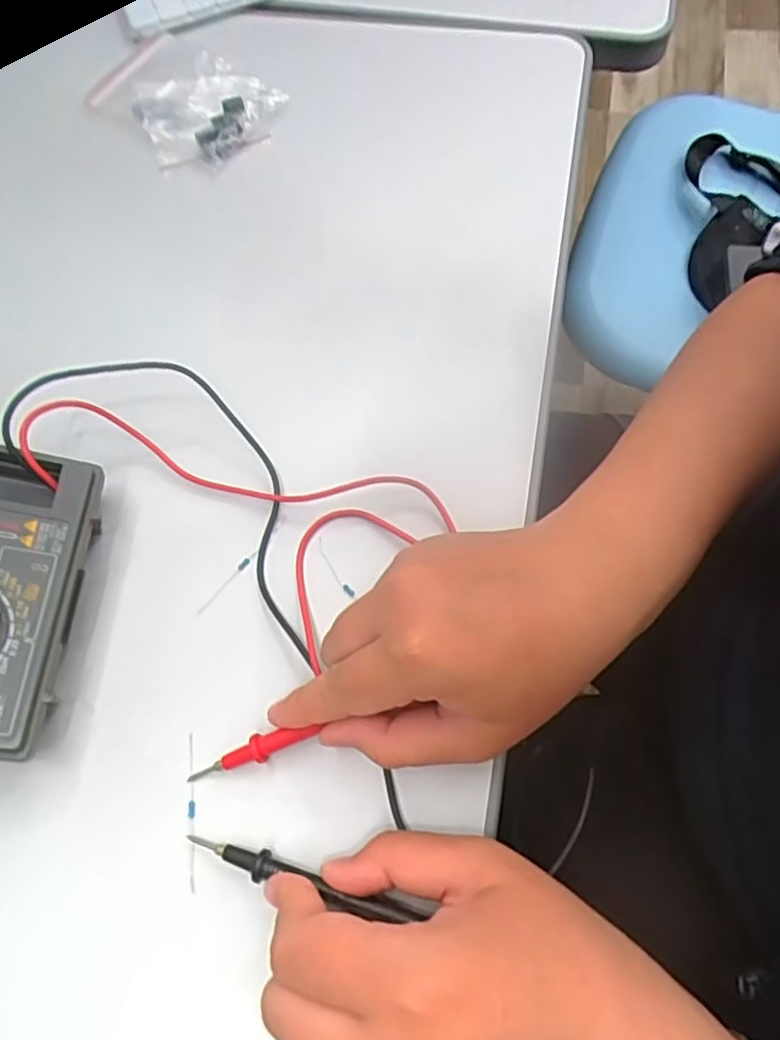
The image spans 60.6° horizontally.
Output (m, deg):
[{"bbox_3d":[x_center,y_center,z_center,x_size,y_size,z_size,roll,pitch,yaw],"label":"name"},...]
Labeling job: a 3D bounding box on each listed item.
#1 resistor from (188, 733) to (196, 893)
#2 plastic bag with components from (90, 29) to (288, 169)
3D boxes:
[{"bbox_3d":[-0.078,0.114,0.262,0.004,0.004,0.057,-6,67,2],"label":"resistor"},{"bbox_3d":[-0.125,-0.252,0.403,0.107,0.018,0.071,36,75,17],"label":"plastic bag with components"}]

